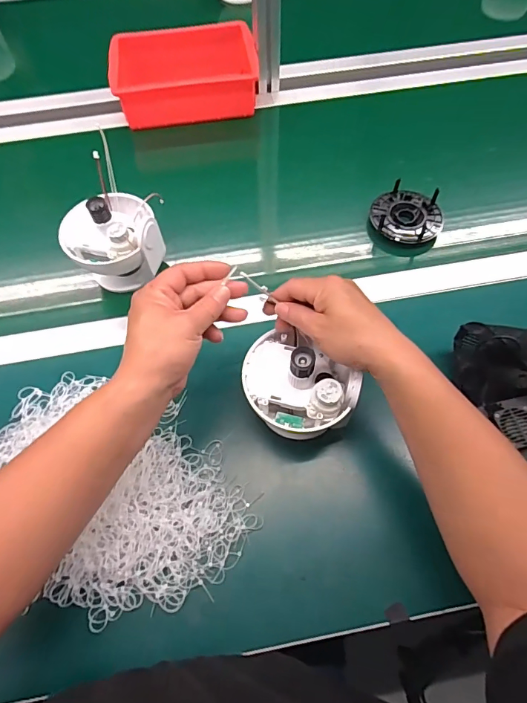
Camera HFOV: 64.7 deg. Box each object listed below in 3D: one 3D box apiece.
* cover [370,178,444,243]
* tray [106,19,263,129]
[{"bbox_3d":[0.210,-0.197,0.612,0.100,0.040,0.085,21,65,11],"label":"cover"},{"bbox_3d":[-0.138,-0.499,0.748,0.245,0.076,0.181,-7,63,-3],"label":"tray"}]

